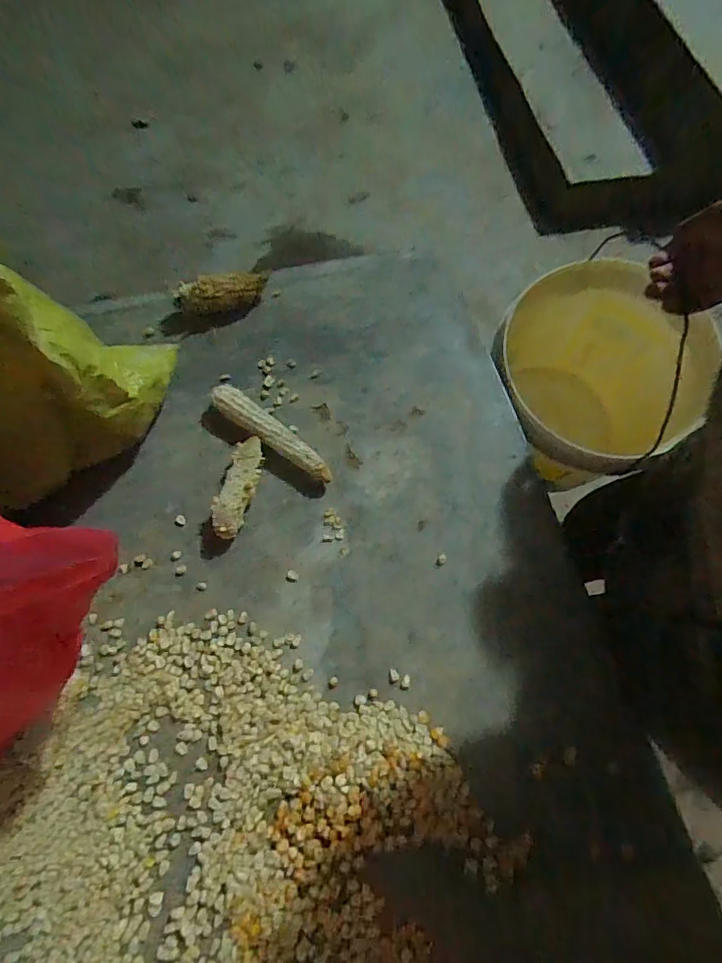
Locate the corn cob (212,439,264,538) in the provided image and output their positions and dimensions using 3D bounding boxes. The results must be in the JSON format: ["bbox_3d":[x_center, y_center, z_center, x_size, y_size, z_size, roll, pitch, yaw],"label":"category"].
[{"bbox_3d":[-0.129,0.006,0.528,0.035,0.029,0.113,10,67,7],"label":"corn cob"}]

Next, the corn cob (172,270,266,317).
[{"bbox_3d":[-0.176,-0.240,0.627,0.118,0.039,0.040,-18,67,-6],"label":"corn cob"}]

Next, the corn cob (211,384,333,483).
[{"bbox_3d":[-0.100,-0.054,0.548,0.168,0.023,0.035,37,72,17],"label":"corn cob"}]

